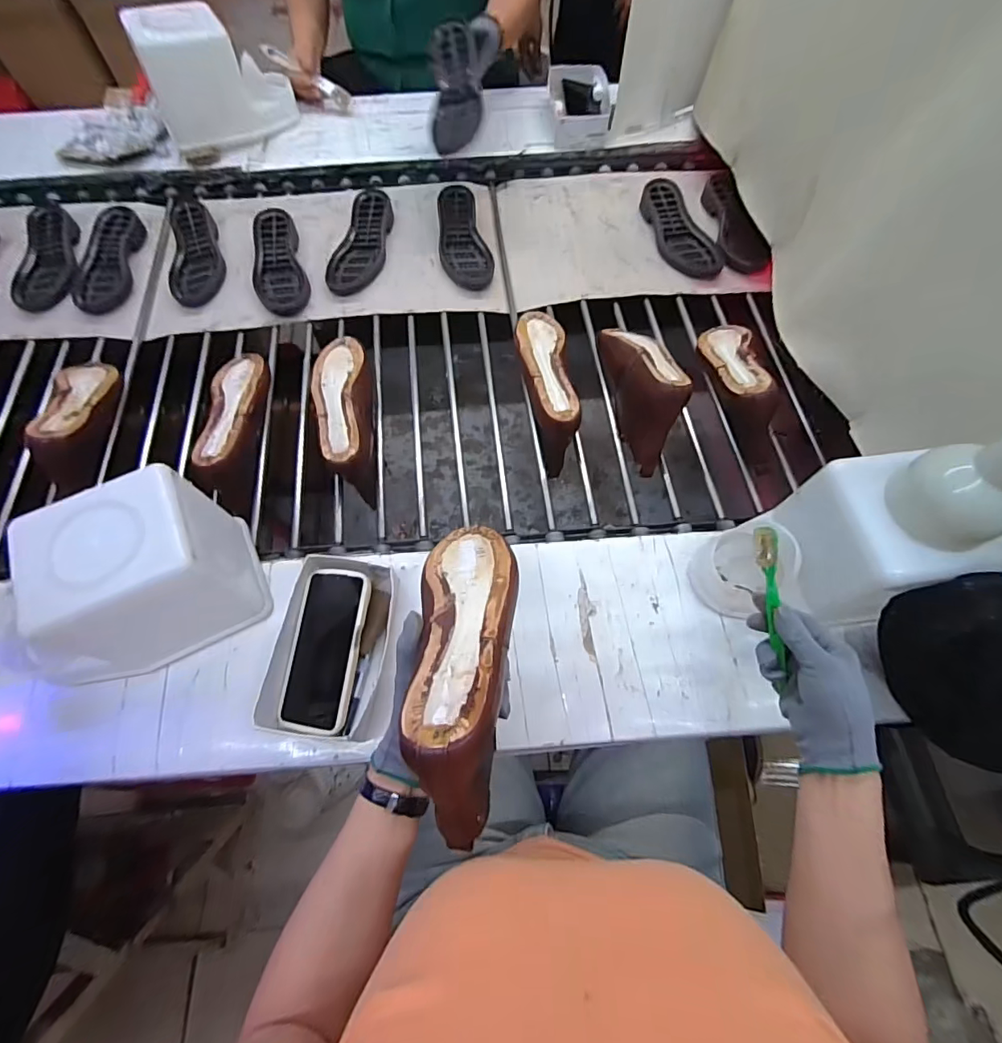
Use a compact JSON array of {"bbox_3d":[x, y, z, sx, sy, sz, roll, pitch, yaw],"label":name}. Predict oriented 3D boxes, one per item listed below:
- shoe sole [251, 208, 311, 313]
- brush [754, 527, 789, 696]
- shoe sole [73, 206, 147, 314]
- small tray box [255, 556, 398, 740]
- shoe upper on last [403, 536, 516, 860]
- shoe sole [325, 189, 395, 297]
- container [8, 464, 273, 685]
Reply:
[{"bbox_3d":[-0.397,-0.460,0.853,0.092,0.036,0.233,-16,65,-6],"label":"shoe sole"},{"bbox_3d":[0.250,0.076,0.445,0.019,0.015,0.142,-9,95,-3],"label":"brush"},{"bbox_3d":[-0.715,-0.480,0.876,0.095,0.030,0.234,-5,64,-1],"label":"shoe sole"},{"bbox_3d":[-0.186,0.134,0.535,0.119,0.057,0.189,3,65,3],"label":"small tray box"},{"bbox_3d":[-0.027,0.102,0.384,0.073,0.107,0.237,0,49,2],"label":"shoe upper on last"},{"bbox_3d":[-0.252,-0.504,0.871,0.087,0.037,0.227,10,65,6],"label":"shoe sole"},{"bbox_3d":[-0.364,0.057,0.514,0.149,0.171,0.128,-27,67,-11],"label":"container"}]

